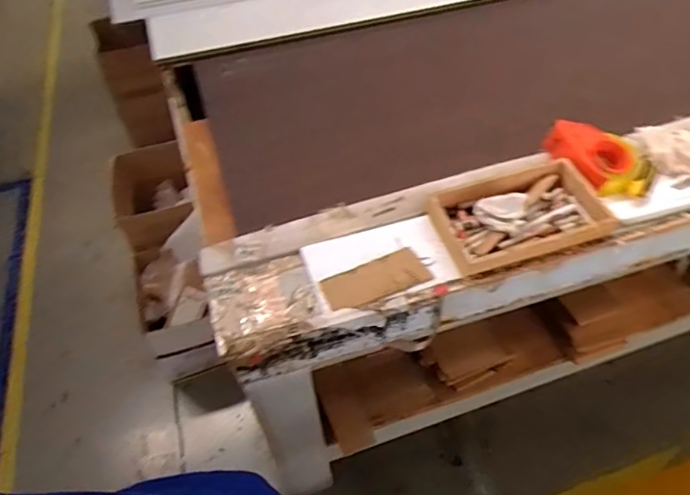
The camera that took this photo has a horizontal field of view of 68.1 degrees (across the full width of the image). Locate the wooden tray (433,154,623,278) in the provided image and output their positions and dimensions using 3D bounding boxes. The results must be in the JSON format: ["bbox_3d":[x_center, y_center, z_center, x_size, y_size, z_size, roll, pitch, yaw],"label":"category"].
[{"bbox_3d":[0.316,-0.062,0.920,0.304,0.058,0.185,-15,50,-9],"label":"wooden tray"}]

